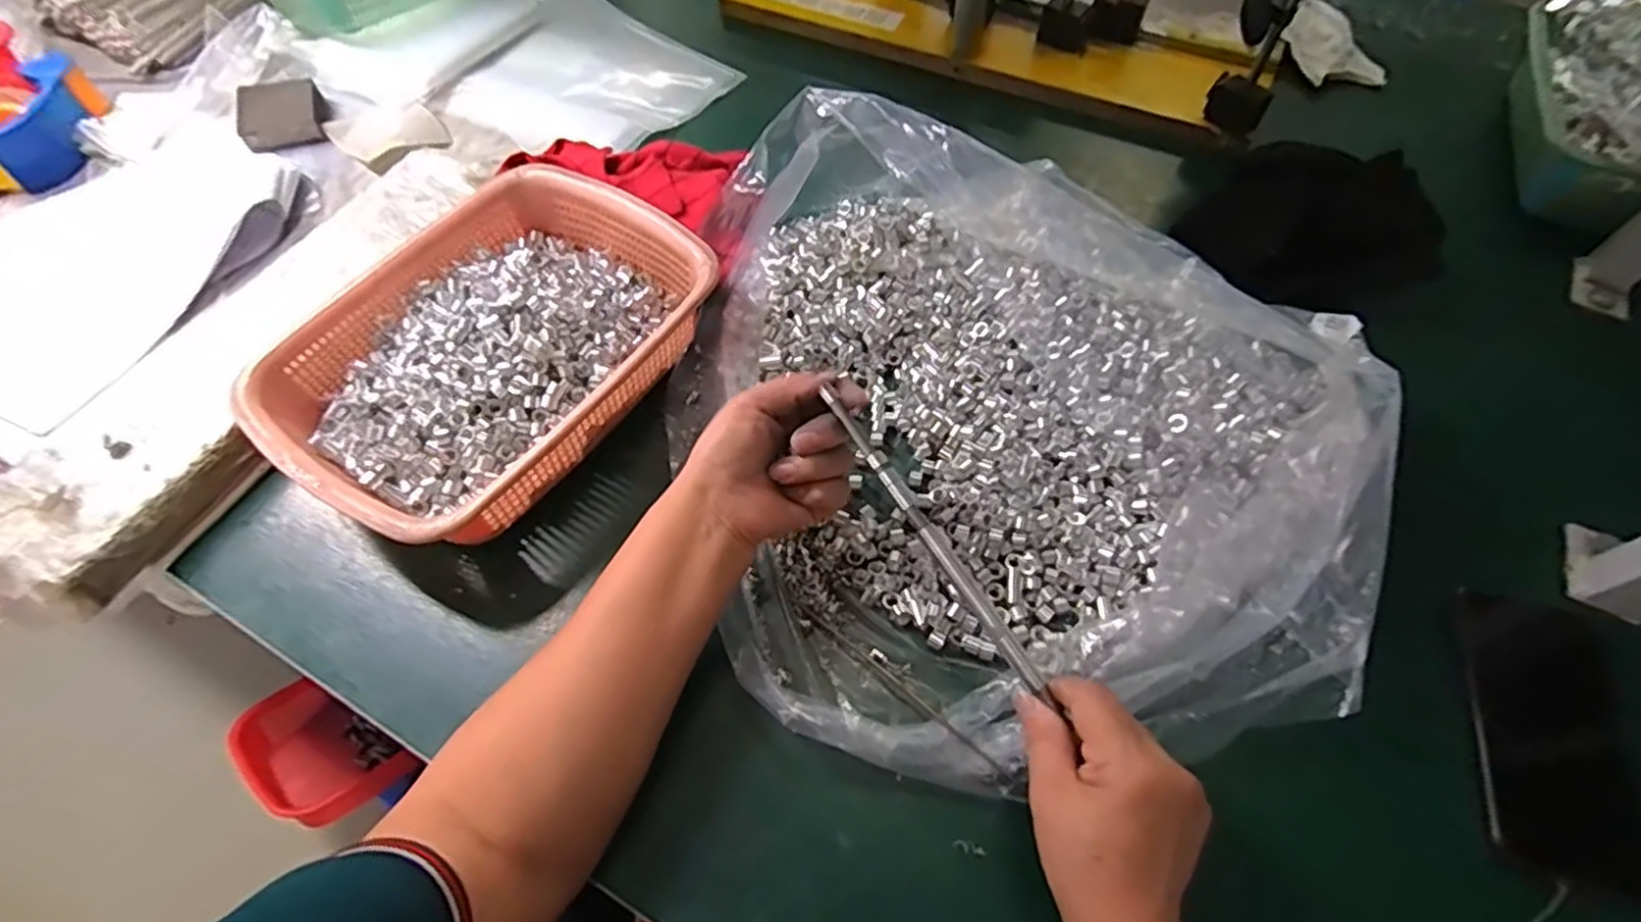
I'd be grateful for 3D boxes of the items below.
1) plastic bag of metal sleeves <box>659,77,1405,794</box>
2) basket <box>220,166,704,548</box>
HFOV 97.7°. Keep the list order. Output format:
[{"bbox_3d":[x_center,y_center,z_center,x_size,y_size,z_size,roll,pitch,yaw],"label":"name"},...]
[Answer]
[{"bbox_3d":[0.120,-0.062,0.474,0.410,0.142,0.479,-17,60,-10],"label":"plastic bag of metal sleeves"},{"bbox_3d":[-0.230,-0.076,0.525,0.211,0.078,0.288,29,63,16],"label":"basket"}]

